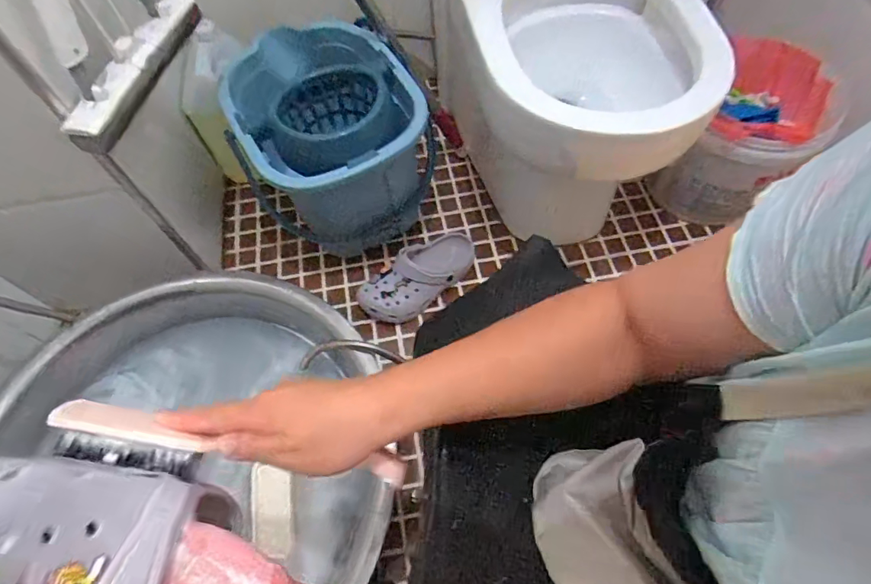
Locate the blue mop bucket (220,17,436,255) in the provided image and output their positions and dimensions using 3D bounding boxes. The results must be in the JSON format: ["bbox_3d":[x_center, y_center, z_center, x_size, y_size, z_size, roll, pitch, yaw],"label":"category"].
[{"bbox_3d":[-0.180,-0.264,0.907,0.359,0.307,0.383,-5,61,-1],"label":"blue mop bucket"}]

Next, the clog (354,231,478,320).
[{"bbox_3d":[-0.022,-0.036,0.907,0.248,0.080,0.106,-41,67,-19],"label":"clog"}]

